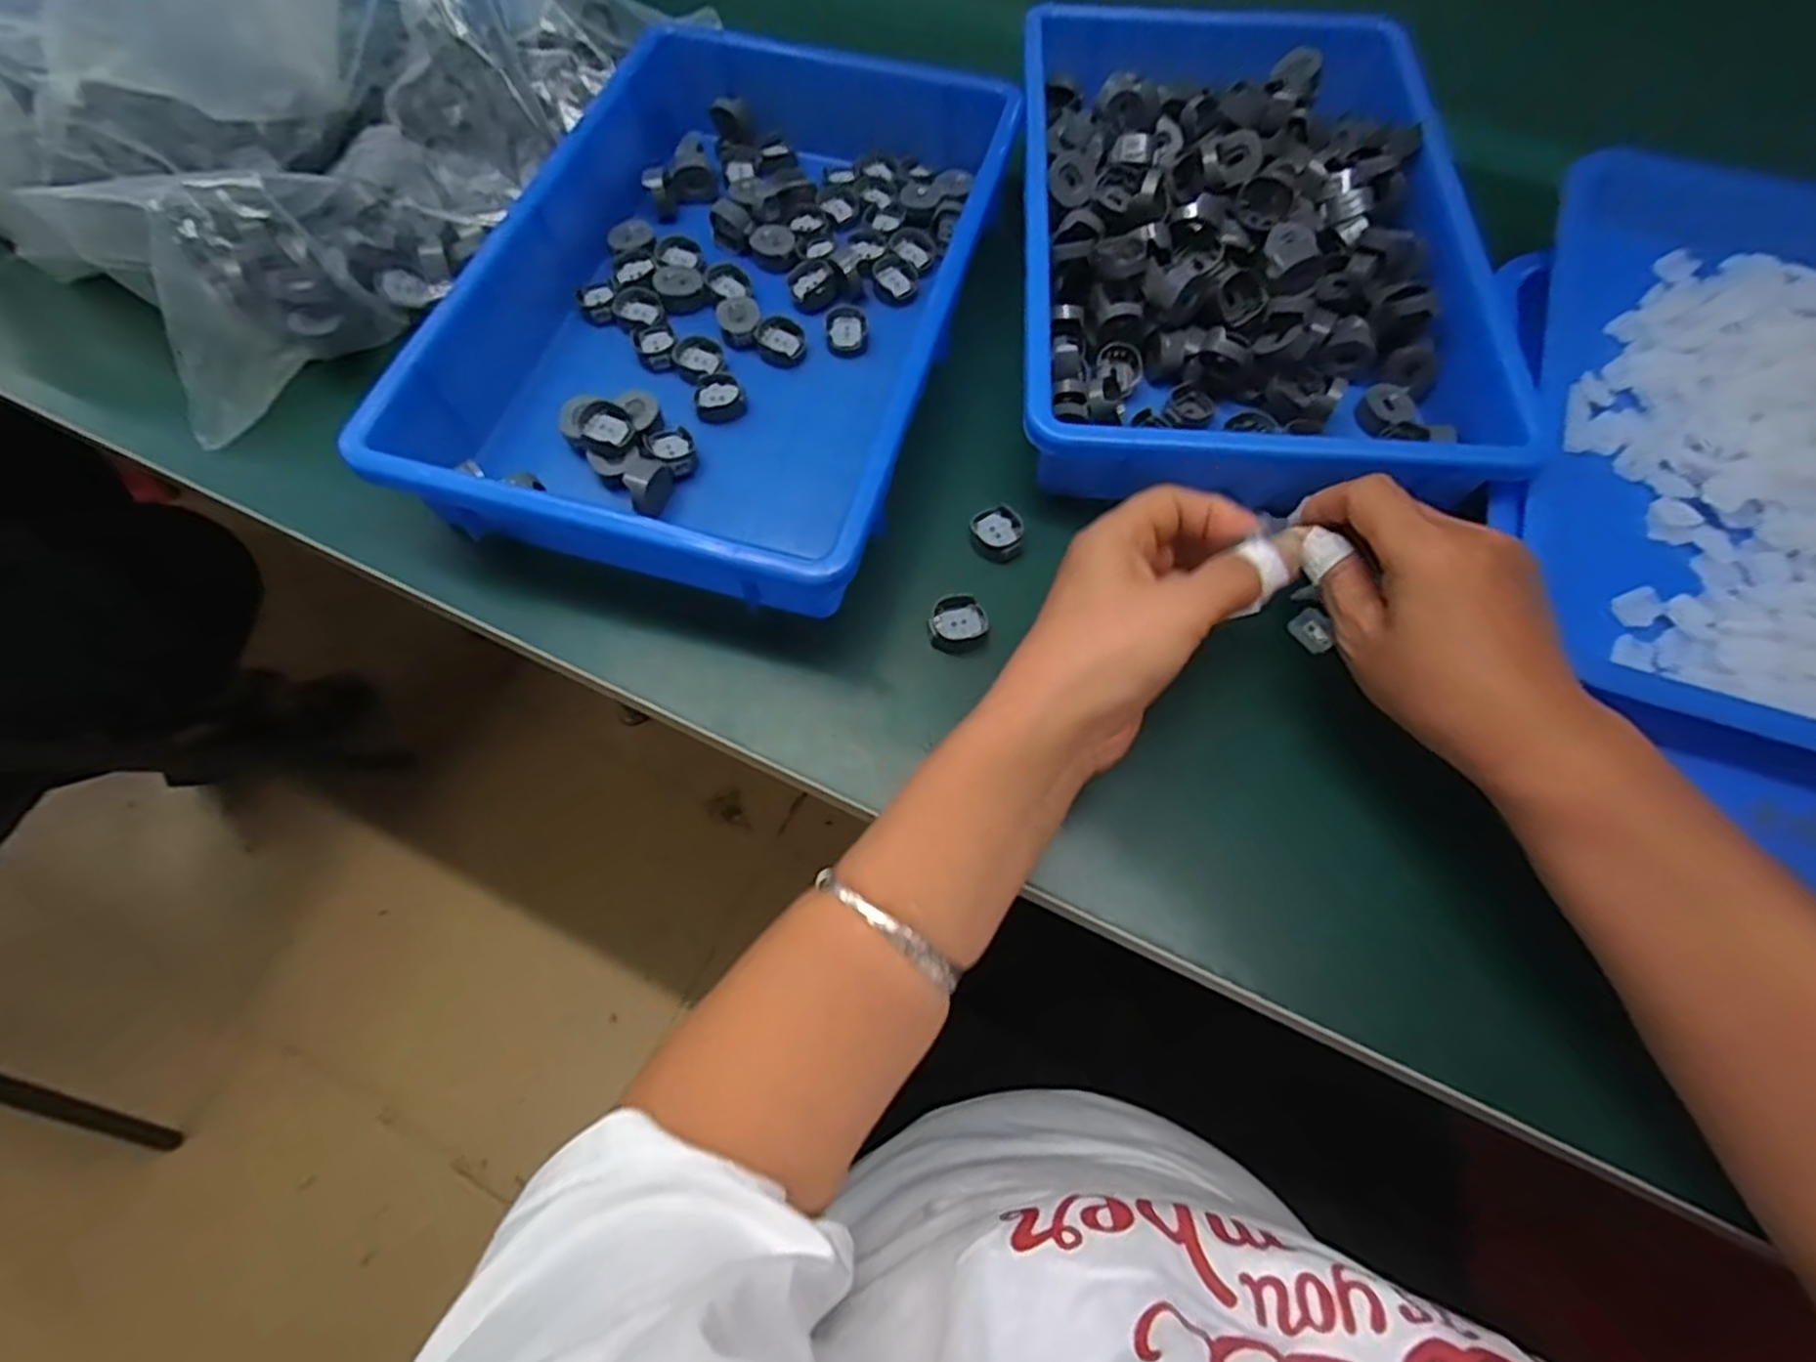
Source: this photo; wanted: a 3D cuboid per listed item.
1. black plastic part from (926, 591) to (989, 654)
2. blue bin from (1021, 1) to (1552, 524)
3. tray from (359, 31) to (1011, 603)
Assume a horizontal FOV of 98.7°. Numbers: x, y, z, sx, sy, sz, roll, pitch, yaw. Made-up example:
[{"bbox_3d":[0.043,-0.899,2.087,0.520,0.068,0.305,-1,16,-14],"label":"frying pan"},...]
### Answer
[{"bbox_3d":[0.025,-0.028,0.383,0.029,0.010,0.027,0,66,0],"label":"black plastic part"},{"bbox_3d":[0.190,-0.264,0.451,0.242,0.073,0.365,3,66,1],"label":"blue bin"},{"bbox_3d":[-0.097,-0.222,0.443,0.241,0.066,0.371,15,67,6],"label":"tray"}]

